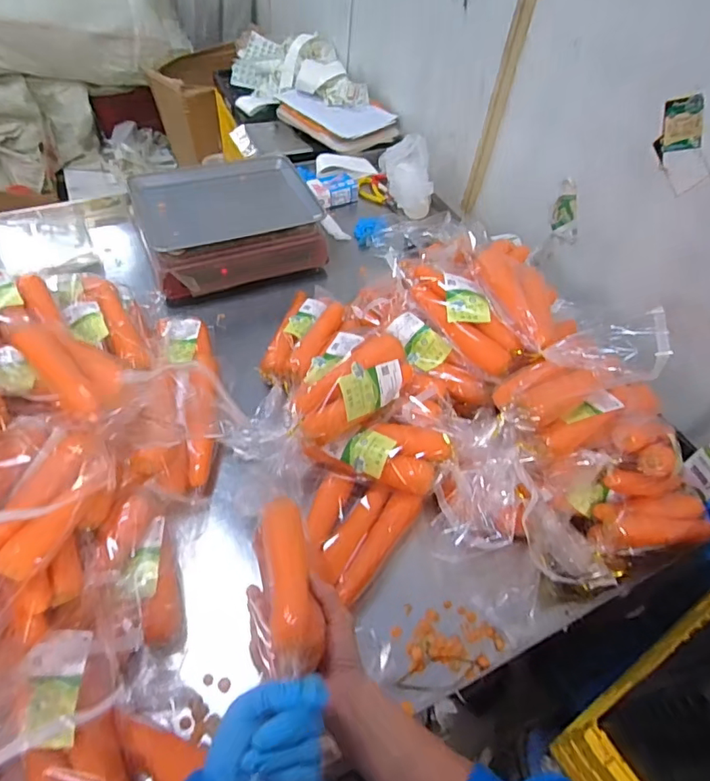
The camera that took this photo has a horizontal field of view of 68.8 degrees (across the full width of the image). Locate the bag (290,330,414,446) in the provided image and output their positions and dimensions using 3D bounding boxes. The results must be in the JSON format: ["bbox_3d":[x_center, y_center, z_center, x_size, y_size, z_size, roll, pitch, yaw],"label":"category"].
[{"bbox_3d":[-0.003,-0.006,0.706,0.181,0.060,0.082,-34,62,-29],"label":"bag"}]

